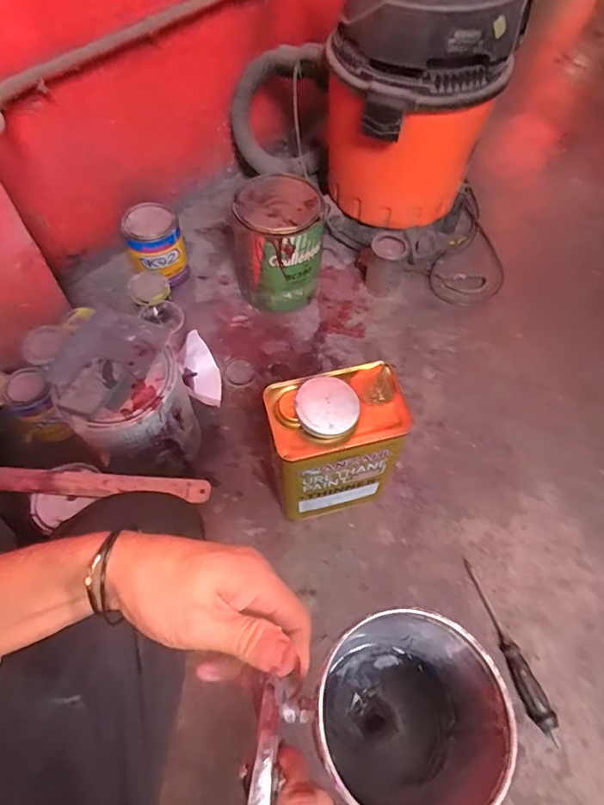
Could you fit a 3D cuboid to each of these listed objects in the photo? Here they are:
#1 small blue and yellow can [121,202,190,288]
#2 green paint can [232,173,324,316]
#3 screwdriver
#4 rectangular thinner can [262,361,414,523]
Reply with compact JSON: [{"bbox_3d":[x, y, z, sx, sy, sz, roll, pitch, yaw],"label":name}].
[{"bbox_3d":[-0.283,-0.301,0.951,0.105,0.131,0.109,0,60,-1],"label":"small blue and yellow can"},{"bbox_3d":[-0.040,-0.284,0.905,0.146,0.195,0.140,0,60,-1],"label":"green paint can"},{"bbox_3d":[0.279,0.333,0.668,0.028,0.032,0.227,-14,50,-7],"label":"screwdriver"},{"bbox_3d":[0.043,0.059,0.664,0.157,0.232,0.105,-12,61,-8],"label":"rectangular thinner can"}]

